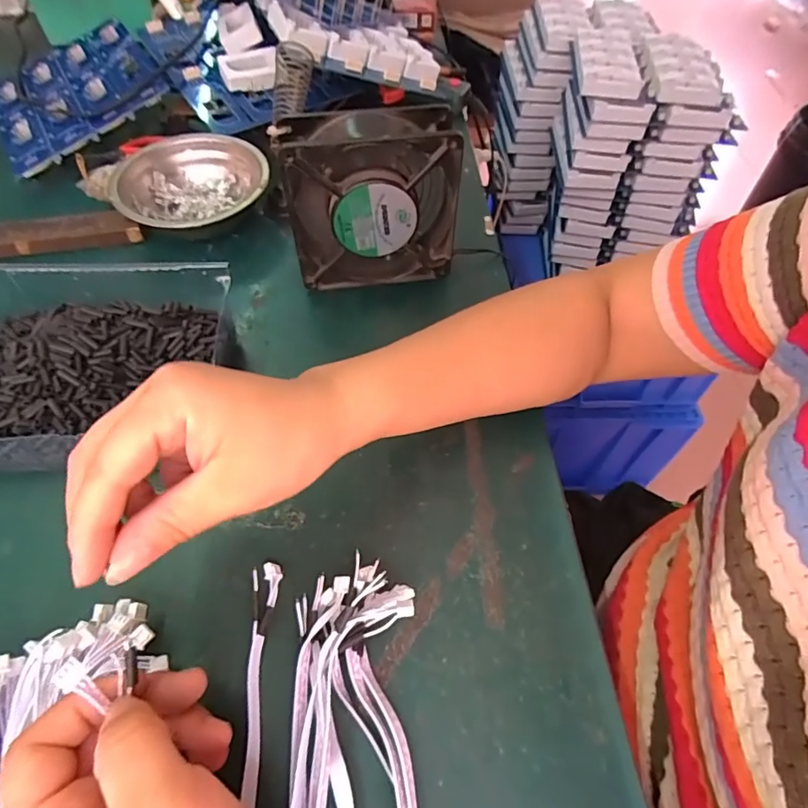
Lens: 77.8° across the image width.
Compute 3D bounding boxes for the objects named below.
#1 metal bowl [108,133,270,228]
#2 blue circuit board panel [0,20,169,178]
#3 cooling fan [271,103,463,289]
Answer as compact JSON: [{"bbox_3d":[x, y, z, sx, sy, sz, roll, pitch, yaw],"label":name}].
[{"bbox_3d":[-0.182,-0.184,0.440,0.123,0.042,0.124,1,55,-1],"label":"metal bowl"},{"bbox_3d":[-0.335,-0.319,0.506,0.159,0.012,0.195,-33,61,-4],"label":"blue circuit board panel"},{"bbox_3d":[-0.023,-0.144,0.370,0.118,0.123,0.038,-7,56,-6],"label":"cooling fan"}]

